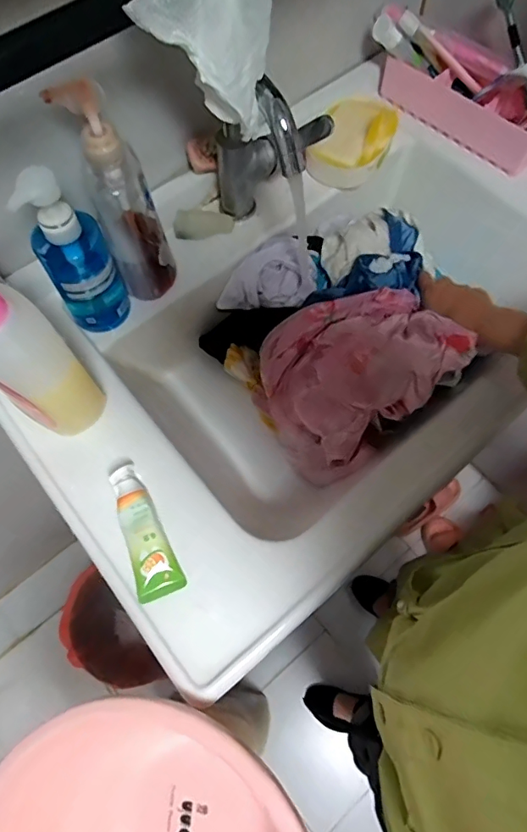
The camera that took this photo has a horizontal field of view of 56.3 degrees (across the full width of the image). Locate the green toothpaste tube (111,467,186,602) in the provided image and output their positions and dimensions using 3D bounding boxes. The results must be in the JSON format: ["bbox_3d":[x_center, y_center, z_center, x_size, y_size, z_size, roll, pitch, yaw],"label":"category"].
[{"bbox_3d":[-0.118,0.113,0.477,0.043,0.025,0.126,-25,68,-11],"label":"green toothpaste tube"}]

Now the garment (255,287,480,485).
[{"bbox_3d":[0.100,-0.050,0.579,0.175,0.177,0.167,-25,68,-11],"label":"garment"}]

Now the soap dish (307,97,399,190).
[{"bbox_3d":[0.126,-0.373,0.667,0.091,0.052,0.126,22,68,10],"label":"soap dish"}]

